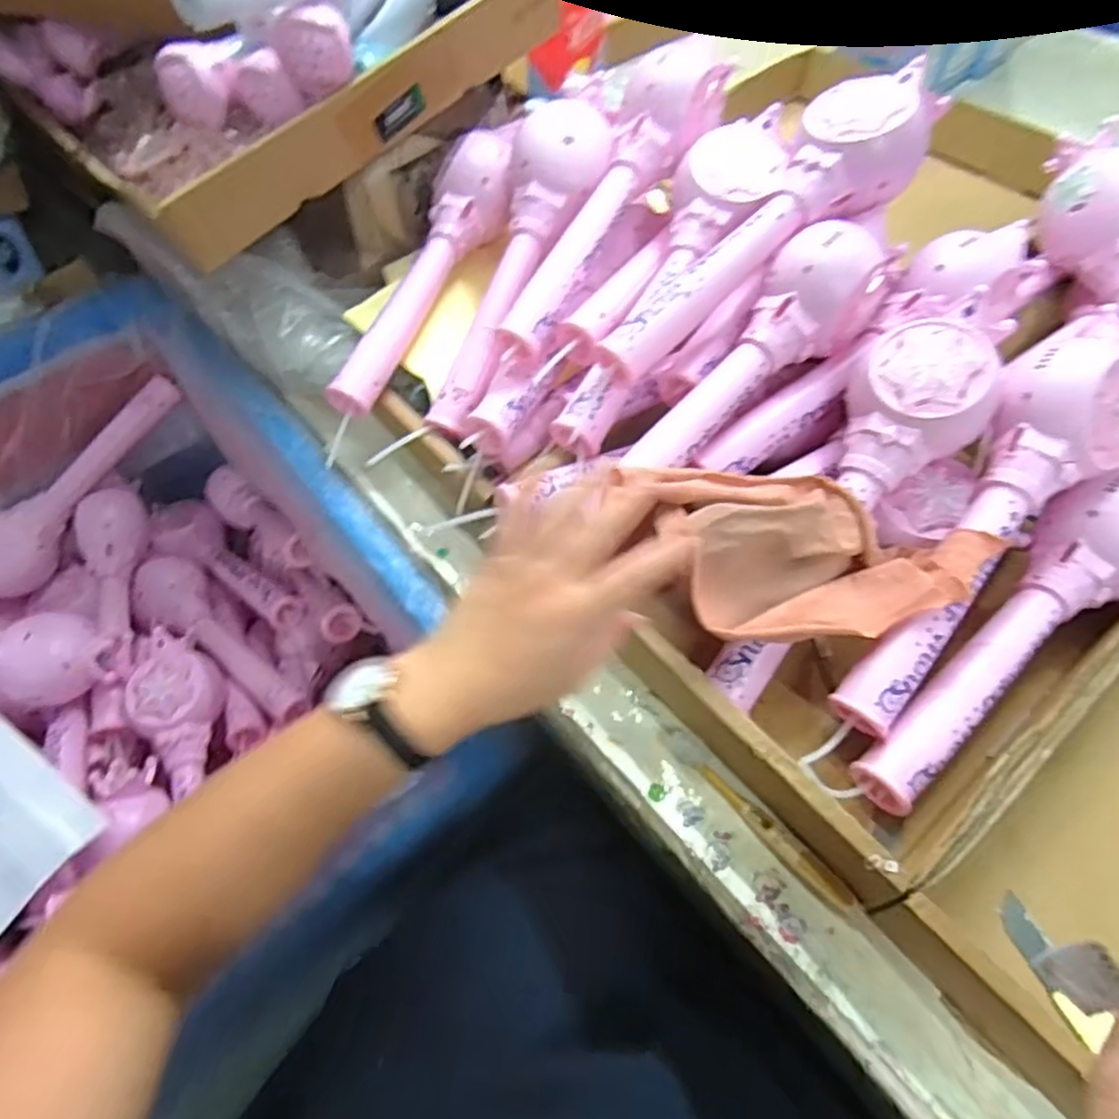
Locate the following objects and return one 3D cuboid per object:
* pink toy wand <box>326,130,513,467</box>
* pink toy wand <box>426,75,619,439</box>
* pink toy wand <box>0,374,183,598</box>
[{"bbox_3d":[-0.116,-0.220,0.576,0.056,0.048,0.320,20,76,16],"label":"pink toy wand"},{"bbox_3d":[-0.030,-0.241,0.545,0.070,0.045,0.307,20,85,16],"label":"pink toy wand"},{"bbox_3d":[-0.523,-0.074,0.744,0.058,0.091,0.285,26,62,20],"label":"pink toy wand"}]

